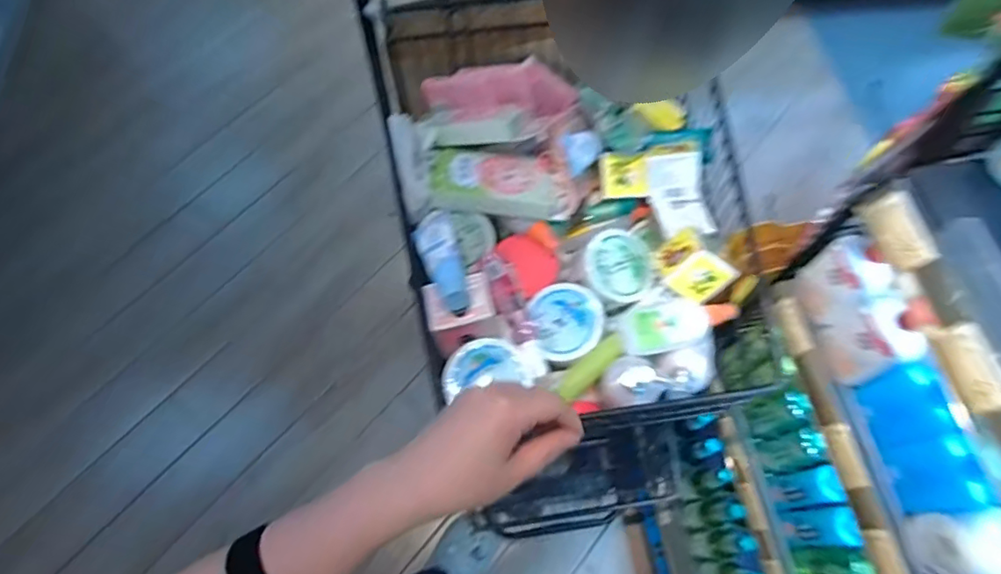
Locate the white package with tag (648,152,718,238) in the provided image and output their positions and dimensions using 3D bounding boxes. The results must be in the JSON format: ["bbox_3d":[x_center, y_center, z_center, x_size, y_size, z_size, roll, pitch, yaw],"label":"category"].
[{"bbox_3d":[0.236,-0.123,0.755,0.069,0.020,0.111,-13,98,27],"label":"white package with tag"}]

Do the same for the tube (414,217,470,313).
[{"bbox_3d":[-0.068,-0.033,0.673,0.047,0.035,0.135,-17,52,-5],"label":"tube"}]

